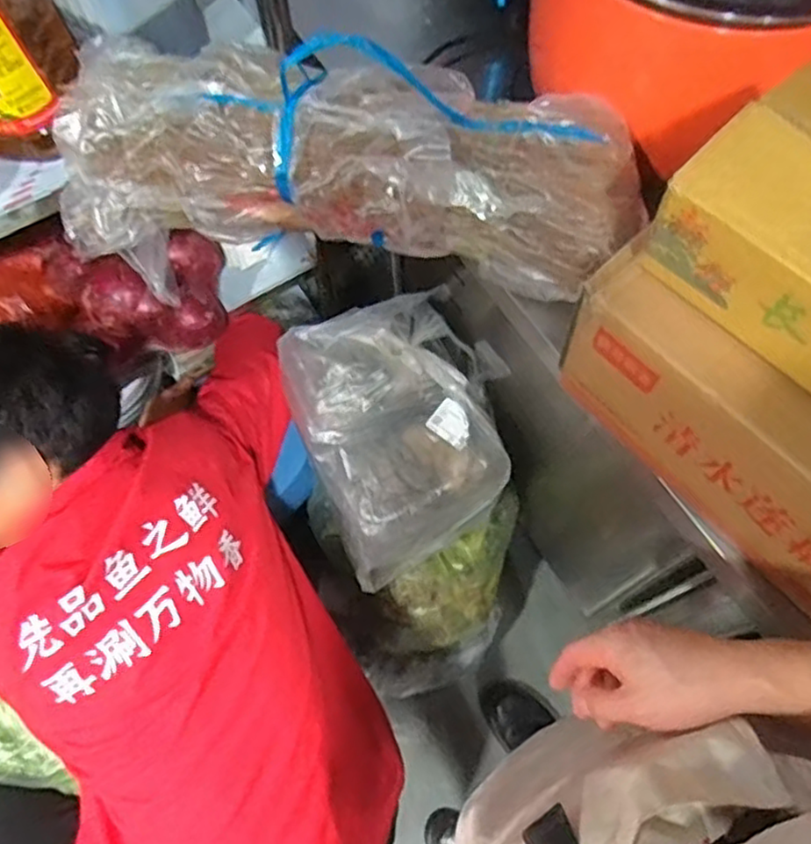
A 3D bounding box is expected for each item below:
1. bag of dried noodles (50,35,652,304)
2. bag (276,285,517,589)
[{"bbox_3d":[-0.080,-0.264,0.723,0.607,0.169,0.212,5,66,3],"label":"bag of dried noodles"},{"bbox_3d":[0.000,0.001,0.994,0.274,0.188,0.341,-21,67,-9],"label":"bag"}]

